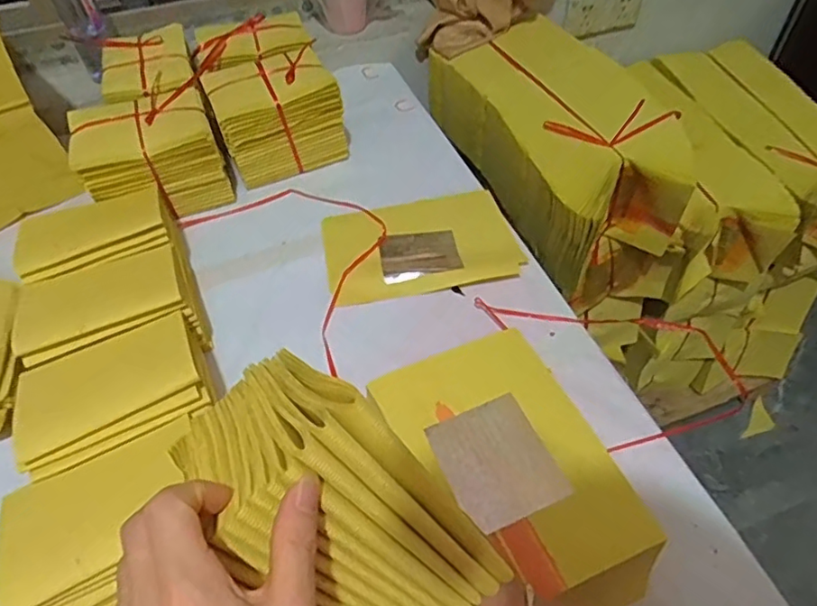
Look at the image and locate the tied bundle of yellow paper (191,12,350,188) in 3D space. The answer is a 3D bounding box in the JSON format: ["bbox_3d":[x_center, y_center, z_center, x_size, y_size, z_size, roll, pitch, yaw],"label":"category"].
[{"bbox_3d":[-0.209,-0.304,0.857,0.163,0.125,0.222,-19,52,-14],"label":"tied bundle of yellow paper"}]

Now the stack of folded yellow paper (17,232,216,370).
[{"bbox_3d":[-0.318,0.012,0.637,0.166,0.080,0.132,-20,53,-15],"label":"stack of folded yellow paper"}]

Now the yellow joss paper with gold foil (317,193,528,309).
[{"bbox_3d":[0.015,-0.076,0.747,0.236,0.018,0.147,-9,51,-6],"label":"yellow joss paper with gold foil"}]

